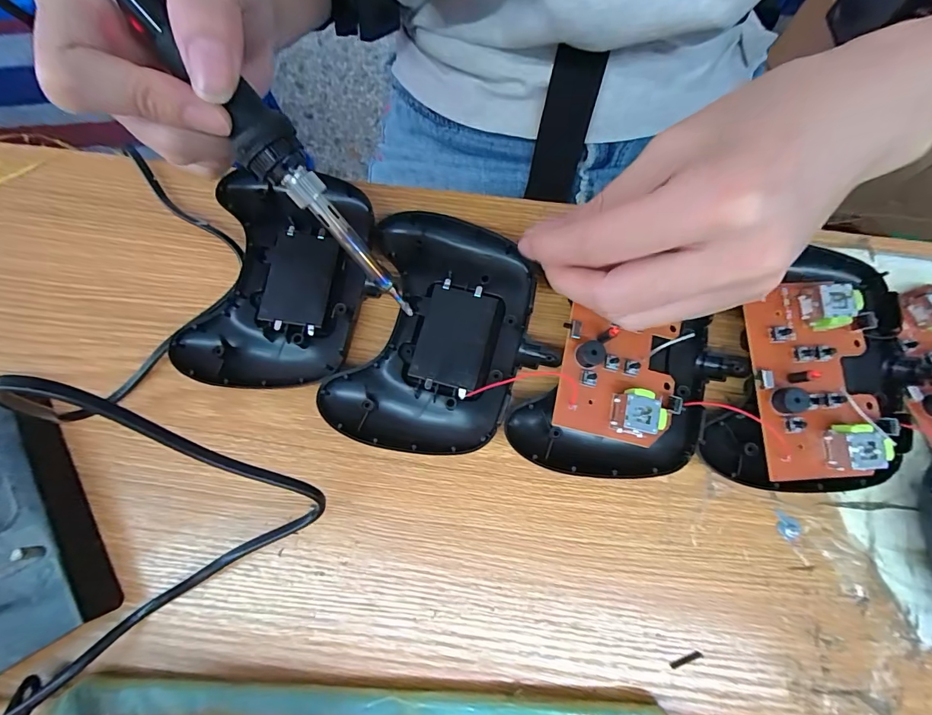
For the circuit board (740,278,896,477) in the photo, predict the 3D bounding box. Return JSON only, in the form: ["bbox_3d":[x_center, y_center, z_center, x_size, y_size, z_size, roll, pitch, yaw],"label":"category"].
[{"bbox_3d":[0.164,0.010,0.197,0.055,0.015,0.087,-4,82,-1],"label":"circuit board"}]

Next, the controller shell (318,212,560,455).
[{"bbox_3d":[-0.010,-0.012,0.226,0.096,0.018,0.123,15,78,4],"label":"controller shell"}]

